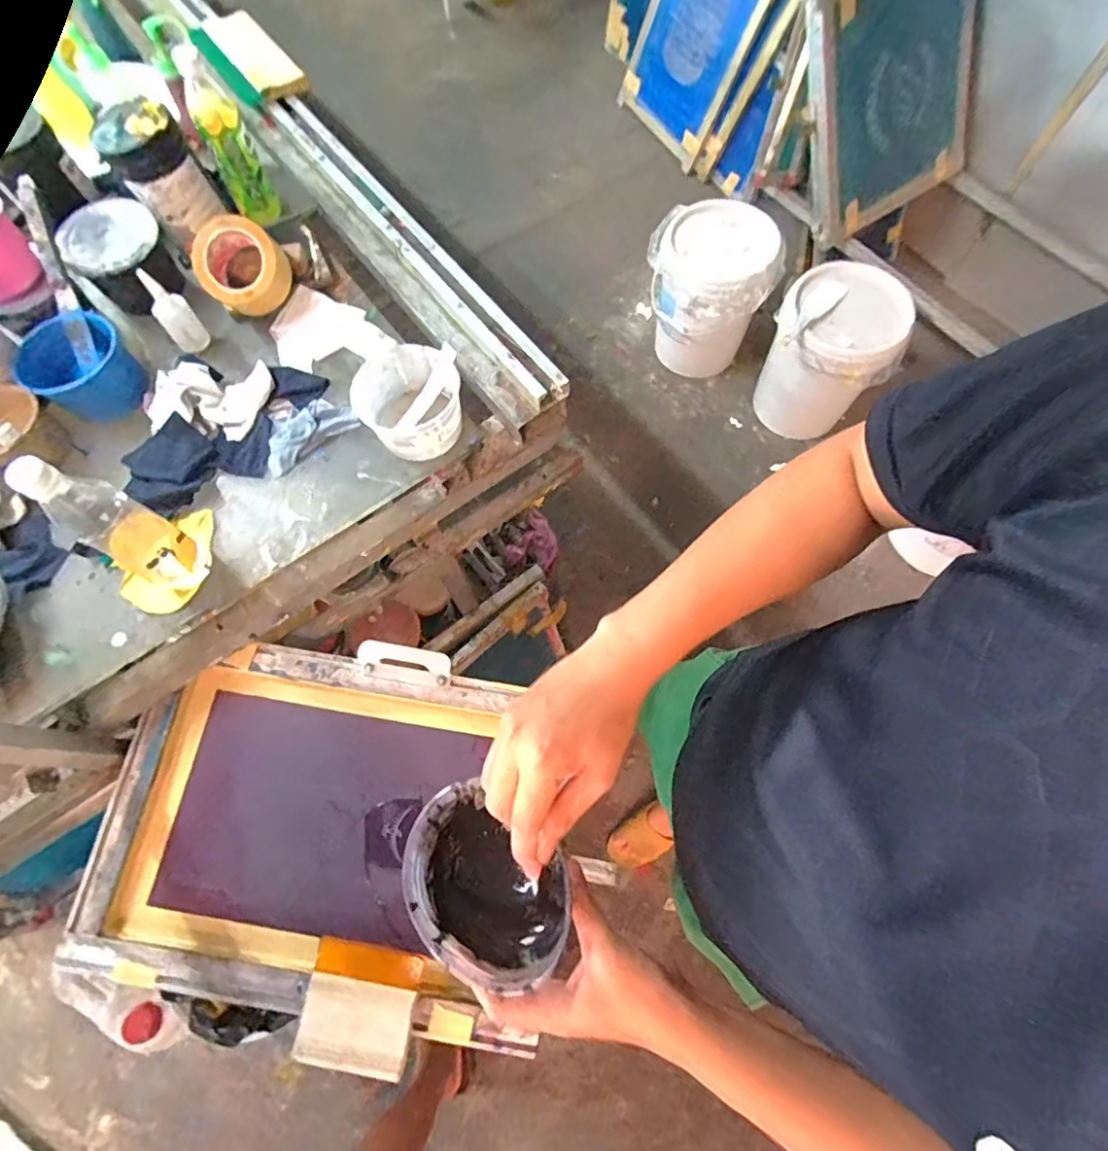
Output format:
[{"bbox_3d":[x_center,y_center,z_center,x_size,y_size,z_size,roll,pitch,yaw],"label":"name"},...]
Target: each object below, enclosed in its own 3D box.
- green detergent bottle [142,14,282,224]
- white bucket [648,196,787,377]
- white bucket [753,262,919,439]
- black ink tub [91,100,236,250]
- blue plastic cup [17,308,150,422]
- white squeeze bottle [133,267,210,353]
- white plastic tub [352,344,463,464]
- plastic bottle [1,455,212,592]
[{"bbox_3d":[-0.470,-0.626,0.782,0.062,0.228,0.061,-37,71,-12],"label":"green detergent bottle"},{"bbox_3d":[0.441,-0.797,1.621,0.354,0.357,0.284,15,69,8],"label":"white bucket"},{"bbox_3d":[0.755,-0.600,1.562,0.322,0.368,0.313,24,71,11],"label":"white bucket"},{"bbox_3d":[-0.545,-0.557,0.781,0.089,0.141,0.102,31,72,13],"label":"black ink tub"},{"bbox_3d":[-0.614,-0.271,0.731,0.126,0.070,0.120,-1,68,2],"label":"blue plastic cup"},{"bbox_3d":[-0.516,-0.356,0.756,0.039,0.100,0.043,17,70,9],"label":"white squeeze bottle"},{"bbox_3d":[-0.180,-0.213,0.695,0.125,0.091,0.119,-1,68,2],"label":"white plastic tub"},{"bbox_3d":[-0.444,-0.046,0.575,0.054,0.210,0.064,29,72,13],"label":"plastic bottle"}]

